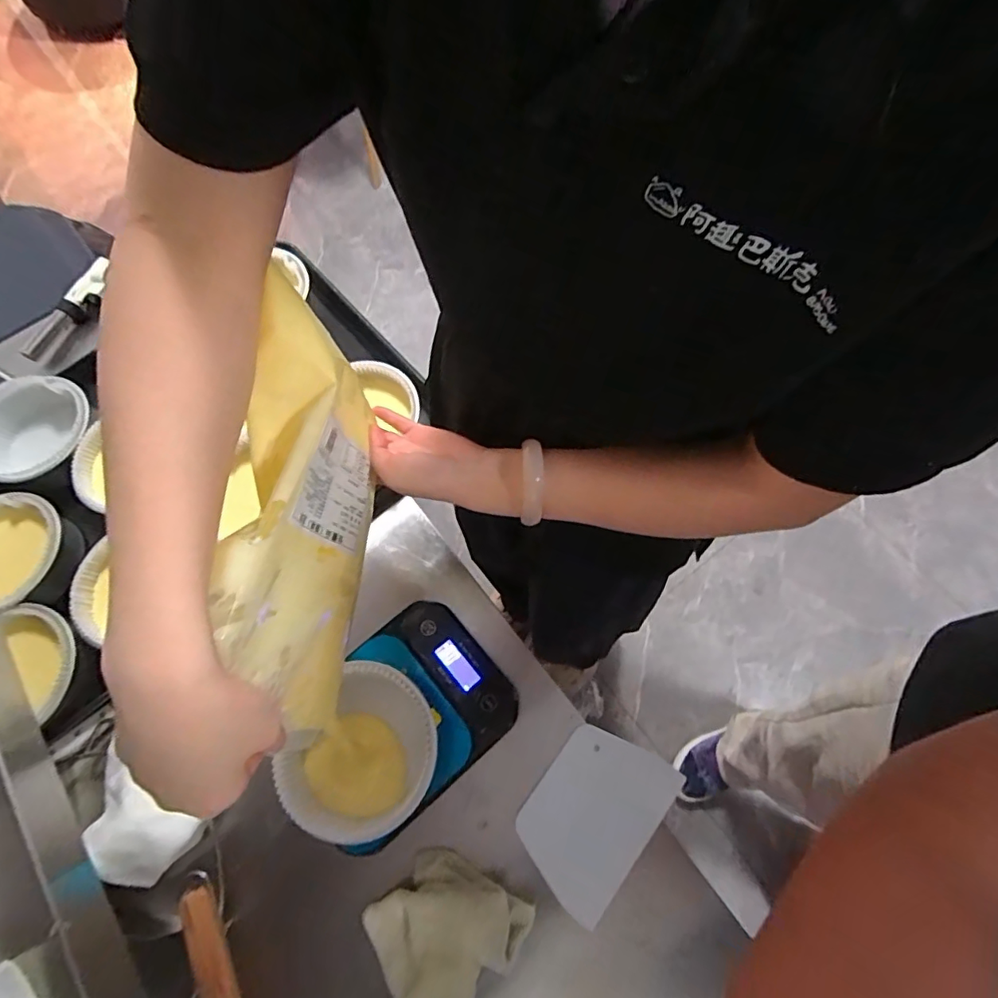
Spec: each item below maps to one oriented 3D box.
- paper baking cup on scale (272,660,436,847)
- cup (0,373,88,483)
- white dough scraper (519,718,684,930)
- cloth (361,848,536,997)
[{"bbox_3d":[-0.118,0.222,0.470,0.125,0.065,0.122,0,73,1],"label":"paper baking cup on scale"},{"bbox_3d":[-0.544,-0.075,0.639,0.133,0.065,0.129,0,73,1],"label":"cup"},{"bbox_3d":[0.087,0.292,0.496,0.106,0.007,0.147,35,76,17],"label":"white dough scraper"},{"bbox_3d":[-0.049,0.373,0.454,0.128,0.032,0.106,-41,77,-10],"label":"cloth"}]

